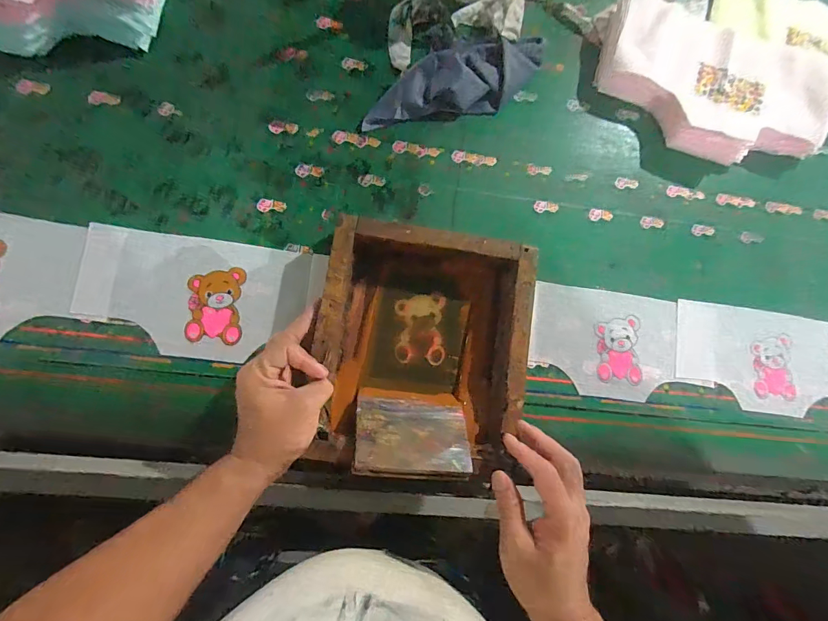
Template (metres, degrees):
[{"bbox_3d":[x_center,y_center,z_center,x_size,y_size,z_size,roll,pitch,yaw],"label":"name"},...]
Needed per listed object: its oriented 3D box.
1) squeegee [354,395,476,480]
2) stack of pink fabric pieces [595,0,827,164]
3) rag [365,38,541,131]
[{"bbox_3d":[-0.001,0.131,0.419,0.117,0.089,0.009,8,126,-8],"label":"squeegee"},{"bbox_3d":[0.440,-0.323,0.564,0.355,0.041,0.230,2,83,-8],"label":"stack of pink fabric pieces"},{"bbox_3d":[0.058,-0.300,0.521,0.257,0.025,0.092,-16,85,-10],"label":"rag"}]

